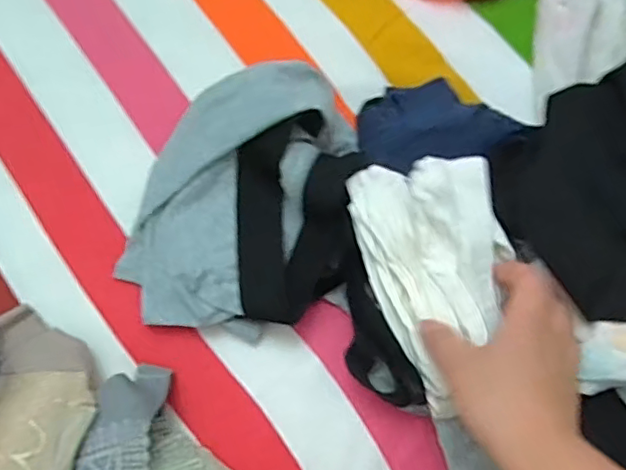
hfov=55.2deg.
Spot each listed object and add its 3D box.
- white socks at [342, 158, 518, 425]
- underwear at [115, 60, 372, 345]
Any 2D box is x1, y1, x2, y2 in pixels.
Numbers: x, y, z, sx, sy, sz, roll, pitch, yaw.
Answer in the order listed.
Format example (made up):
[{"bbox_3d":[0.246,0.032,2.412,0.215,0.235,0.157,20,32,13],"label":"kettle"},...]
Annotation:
[{"bbox_3d":[0.088,0.021,0.396,0.088,0.047,0.160,-19,72,-9],"label":"white socks"},{"bbox_3d":[-0.049,-0.029,0.427,0.159,0.040,0.195,8,87,8],"label":"underwear"}]

